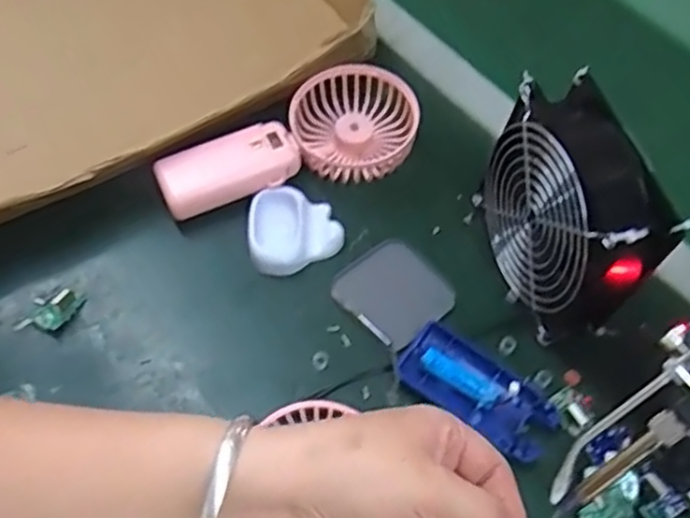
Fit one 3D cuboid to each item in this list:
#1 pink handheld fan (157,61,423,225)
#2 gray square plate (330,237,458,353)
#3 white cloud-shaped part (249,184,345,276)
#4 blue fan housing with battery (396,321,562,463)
[{"bbox_3d":[-0.033,-0.072,0.495,0.186,0.034,0.085,-31,66,-19],"label":"pink handheld fan"},{"bbox_3d":[0.033,0.021,0.459,0.064,0.005,0.066,-39,69,-23],"label":"gray square plate"},{"bbox_3d":[-0.037,-0.021,0.472,0.063,0.014,0.058,1,60,-3],"label":"white cloud-shaped part"},{"bbox_3d":[0.077,0.081,0.420,0.095,0.012,0.042,35,64,16],"label":"blue fan housing with battery"}]

